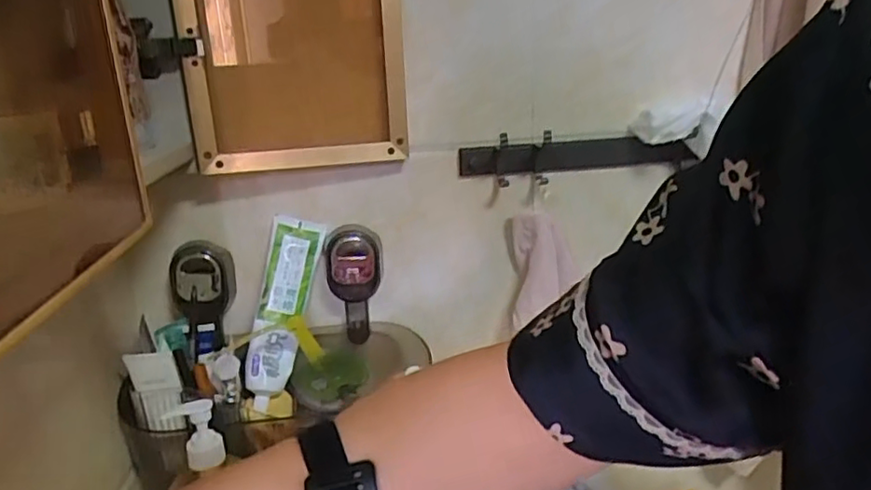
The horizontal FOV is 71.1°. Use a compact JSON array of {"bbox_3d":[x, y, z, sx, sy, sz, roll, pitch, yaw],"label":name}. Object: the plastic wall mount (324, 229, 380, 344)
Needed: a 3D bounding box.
[{"bbox_3d":[-0.092,0.047,0.694,0.063,0.132,0.035,-8,19,-16],"label":"plastic wall mount"}]

